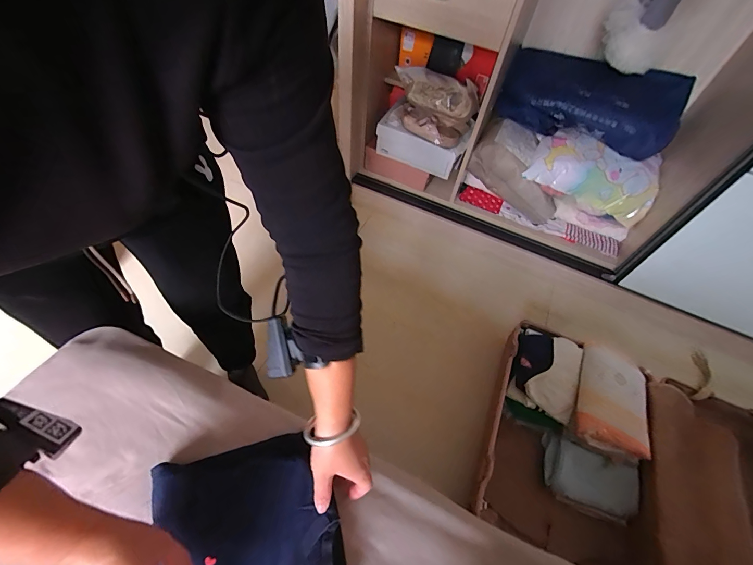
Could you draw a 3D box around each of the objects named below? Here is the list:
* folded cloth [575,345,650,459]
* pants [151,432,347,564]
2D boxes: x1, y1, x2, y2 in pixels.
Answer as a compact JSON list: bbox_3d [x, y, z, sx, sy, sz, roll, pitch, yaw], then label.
[{"bbox_3d":[0.677,0.319,0.974,0.181,0.060,0.307,19,55,8],"label":"folded cloth"},{"bbox_3d":[-0.147,0.289,0.397,0.195,0.028,0.181,-11,57,-13],"label":"pants"}]

